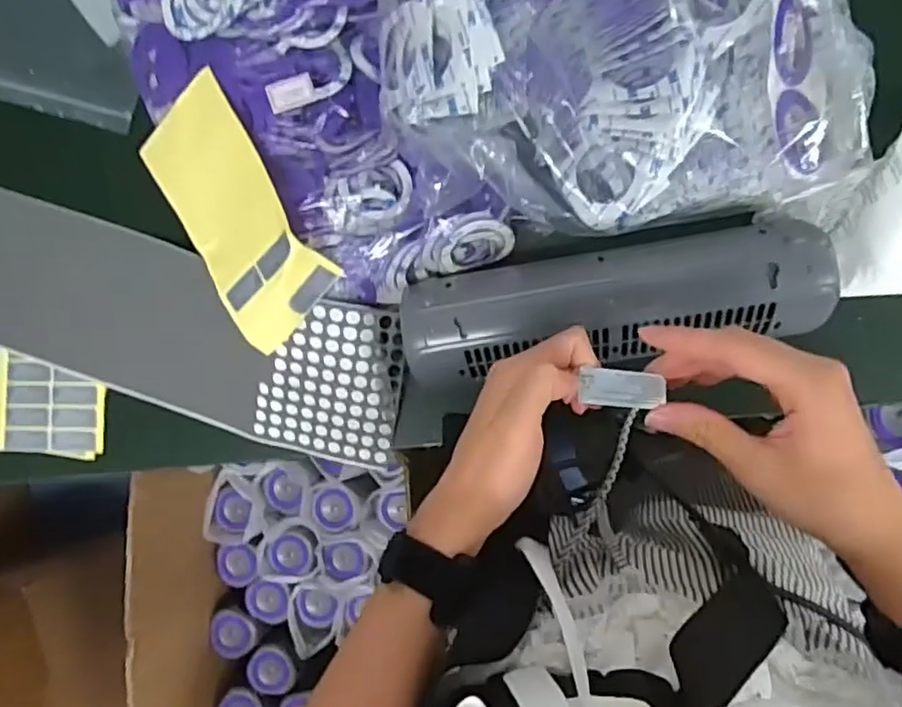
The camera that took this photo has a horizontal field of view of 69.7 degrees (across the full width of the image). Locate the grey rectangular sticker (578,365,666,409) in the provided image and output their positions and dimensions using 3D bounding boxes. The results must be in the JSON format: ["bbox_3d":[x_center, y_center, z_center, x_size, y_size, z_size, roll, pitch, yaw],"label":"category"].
[{"bbox_3d":[0.091,0.019,0.340,0.041,0.004,0.019,5,91,5],"label":"grey rectangular sticker"}]

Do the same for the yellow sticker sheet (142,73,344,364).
[{"bbox_3d":[-0.172,-0.111,0.521,0.103,0.025,0.199,-36,83,32],"label":"yellow sticker sheet"}]

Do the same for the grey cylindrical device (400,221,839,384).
[{"bbox_3d":[0.117,-0.037,0.488,0.302,0.062,0.083,-7,90,8],"label":"grey cylindrical device"}]

